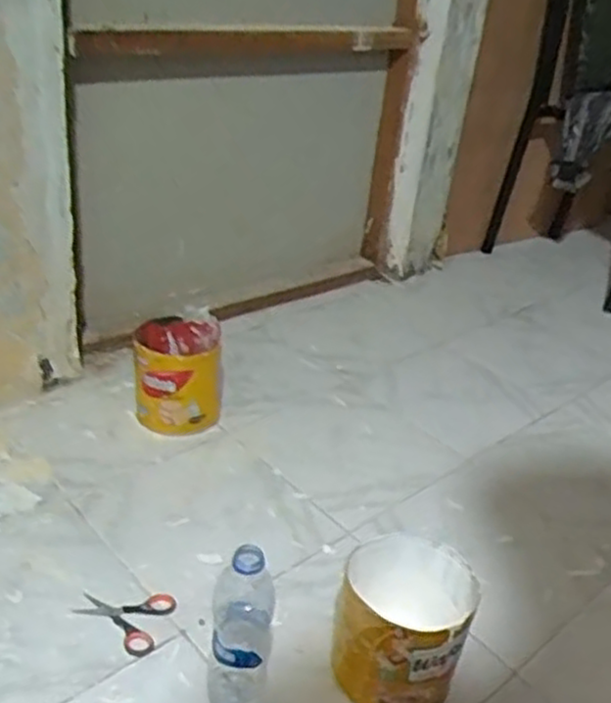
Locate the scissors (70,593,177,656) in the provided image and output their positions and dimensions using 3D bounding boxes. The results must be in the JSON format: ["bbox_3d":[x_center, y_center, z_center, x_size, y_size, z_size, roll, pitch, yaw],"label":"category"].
[{"bbox_3d":[-0.238,0.336,0.972,0.121,0.011,0.094,14,32,13],"label":"scissors"}]

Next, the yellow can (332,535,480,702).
[{"bbox_3d":[0.120,0.322,0.905,0.133,0.164,0.167,17,32,17],"label":"yellow can"}]

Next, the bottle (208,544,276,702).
[{"bbox_3d":[-0.072,0.307,0.827,0.067,0.240,0.079,7,31,1],"label":"bottle"}]

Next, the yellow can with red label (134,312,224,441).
[{"bbox_3d":[-0.220,0.041,1.318,0.149,0.172,0.143,-2,32,-14],"label":"yellow can with red label"}]

